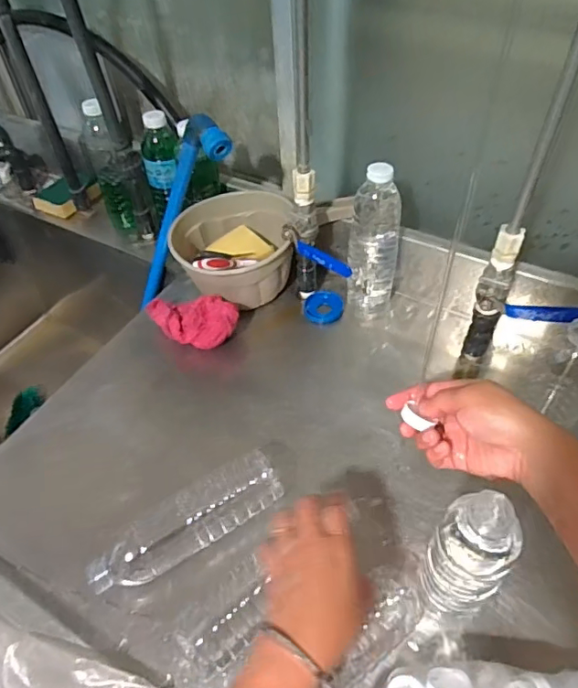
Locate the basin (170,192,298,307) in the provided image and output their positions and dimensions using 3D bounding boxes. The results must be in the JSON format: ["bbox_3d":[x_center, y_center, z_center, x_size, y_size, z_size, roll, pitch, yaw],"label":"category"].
[{"bbox_3d":[-0.071,-0.130,0.774,0.162,0.119,0.162,-1,49,2],"label":"basin"}]

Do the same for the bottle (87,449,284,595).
[{"bbox_3d":[-0.103,0.187,0.549,0.206,0.048,0.060,-28,53,-20],"label":"bottle"}]

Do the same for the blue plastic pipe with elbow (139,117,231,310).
[{"bbox_3d":[-0.161,-0.169,0.759,0.061,0.354,0.046,25,49,-11],"label":"blue plastic pipe with elbow"}]

